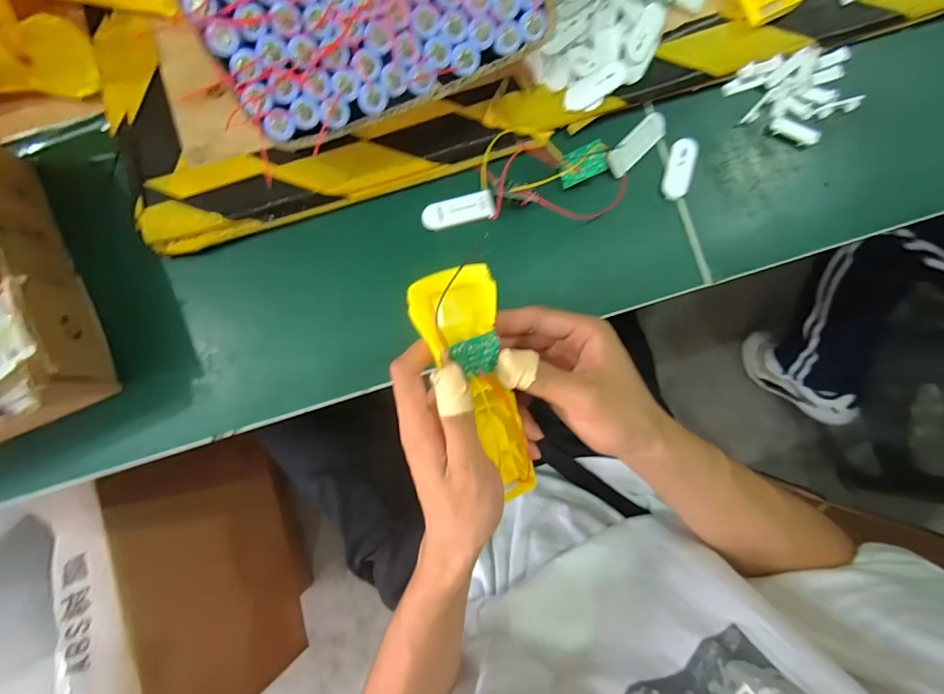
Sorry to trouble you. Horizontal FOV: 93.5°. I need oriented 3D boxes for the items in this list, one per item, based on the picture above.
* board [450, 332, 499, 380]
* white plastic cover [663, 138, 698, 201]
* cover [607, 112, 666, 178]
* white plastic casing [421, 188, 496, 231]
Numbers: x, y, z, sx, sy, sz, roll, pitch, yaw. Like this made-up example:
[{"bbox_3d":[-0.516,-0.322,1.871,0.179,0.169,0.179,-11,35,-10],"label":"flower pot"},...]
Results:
[{"bbox_3d":[0.003,0.006,0.268,0.031,0.004,0.024,-18,105,-11],"label":"board"},{"bbox_3d":[0.171,-0.146,0.365,0.023,0.007,0.050,13,86,1],"label":"white plastic cover"},{"bbox_3d":[0.136,-0.165,0.364,0.059,0.004,0.021,-43,106,-3],"label":"cover"},{"bbox_3d":[-0.011,-0.111,0.363,0.059,0.005,0.022,-15,86,-1],"label":"white plastic casing"}]

